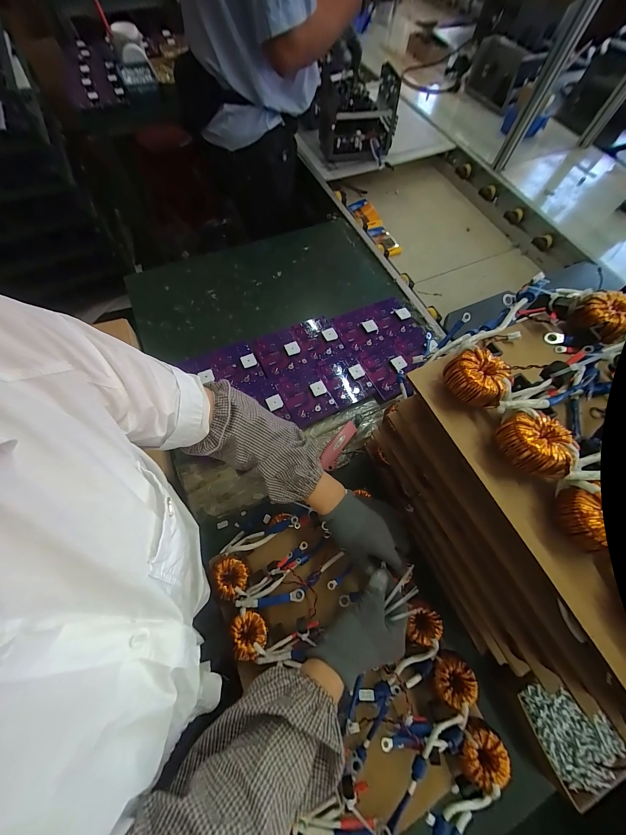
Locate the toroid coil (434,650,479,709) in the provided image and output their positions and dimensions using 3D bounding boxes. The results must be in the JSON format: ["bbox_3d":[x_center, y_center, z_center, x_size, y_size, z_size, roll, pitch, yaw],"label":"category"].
[{"bbox_3d":[0.202,0.376,0.391,0.057,0.025,0.052,1,68,-2],"label":"toroid coil"}]

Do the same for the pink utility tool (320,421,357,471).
[{"bbox_3d":[0.054,0.057,0.579,0.035,0.019,0.122,31,70,10],"label":"pink utility tool"}]

